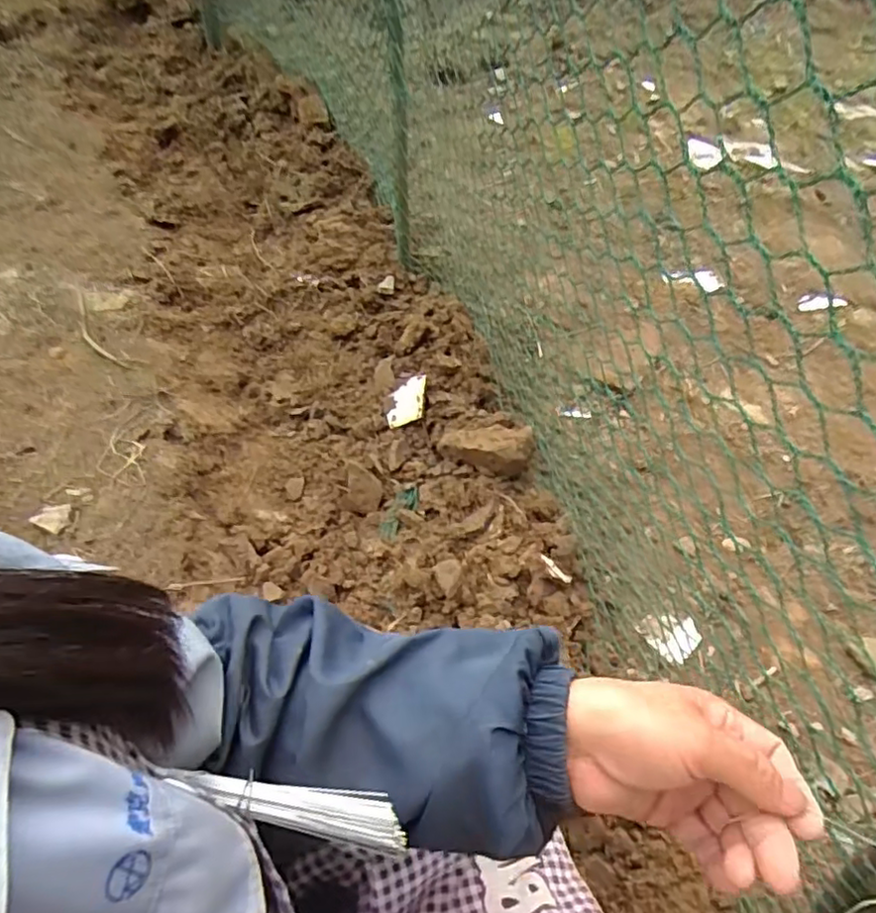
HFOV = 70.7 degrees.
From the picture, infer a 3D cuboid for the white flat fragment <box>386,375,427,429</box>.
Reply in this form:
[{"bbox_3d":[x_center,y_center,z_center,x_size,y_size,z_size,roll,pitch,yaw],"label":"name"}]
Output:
[{"bbox_3d":[-0.046,-0.080,0.896,0.070,0.008,0.065,-20,70,21],"label":"white flat fragment"}]

